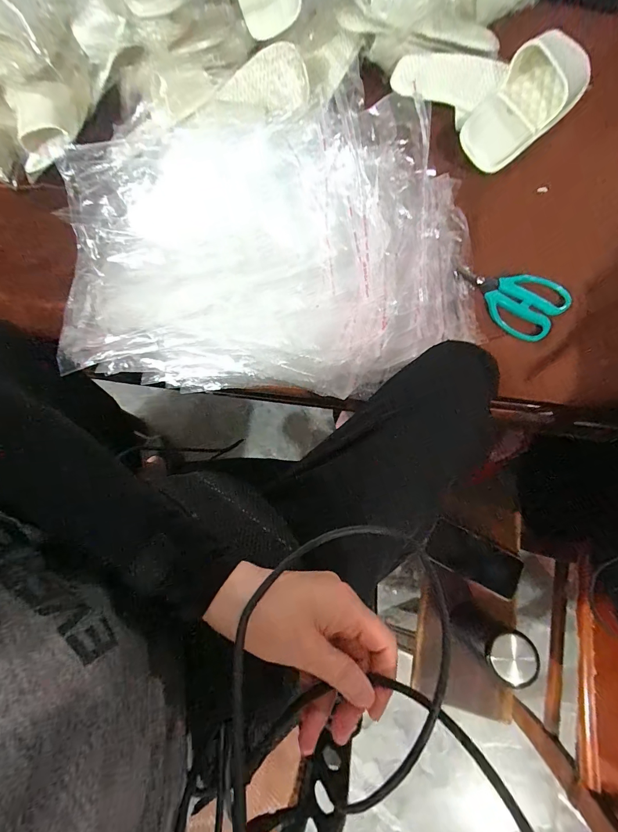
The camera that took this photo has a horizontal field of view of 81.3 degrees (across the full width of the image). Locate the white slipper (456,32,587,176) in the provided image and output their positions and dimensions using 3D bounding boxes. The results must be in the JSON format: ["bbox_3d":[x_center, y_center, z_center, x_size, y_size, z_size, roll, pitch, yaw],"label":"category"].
[{"bbox_3d":[0.306,-0.444,0.509,0.100,0.052,0.230,37,80,18],"label":"white slipper"}]

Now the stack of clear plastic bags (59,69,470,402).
[{"bbox_3d":[-0.068,-0.212,0.473,0.558,0.092,0.354,5,82,9],"label":"stack of clear plastic bags"}]

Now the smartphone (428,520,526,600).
[{"bbox_3d":[0.294,0.257,0.647,0.154,0.007,0.078,27,85,18],"label":"smartphone"}]

